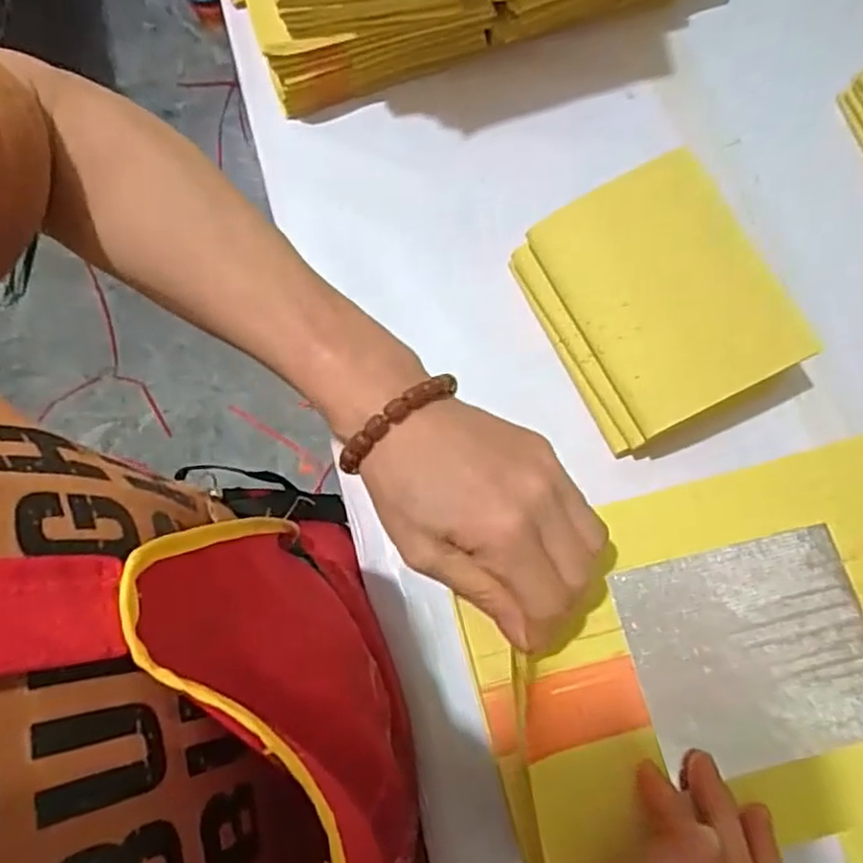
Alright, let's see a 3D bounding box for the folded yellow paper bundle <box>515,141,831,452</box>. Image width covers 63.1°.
[{"bbox_3d":[0.134,-0.080,0.431,0.109,0.077,0.153,-25,74,-6],"label":"folded yellow paper bundle"}]

